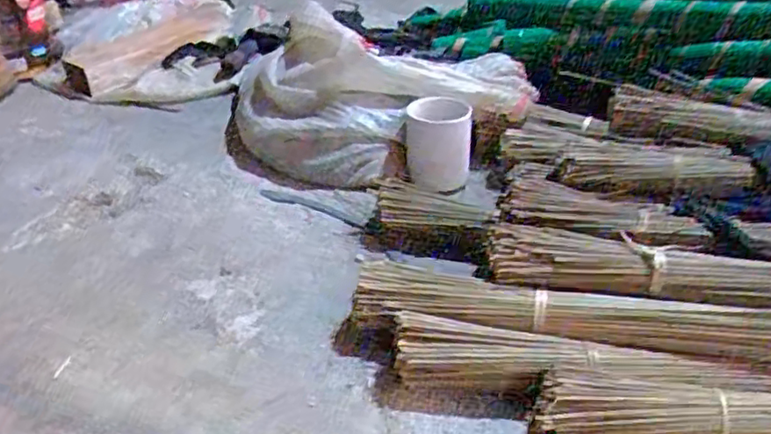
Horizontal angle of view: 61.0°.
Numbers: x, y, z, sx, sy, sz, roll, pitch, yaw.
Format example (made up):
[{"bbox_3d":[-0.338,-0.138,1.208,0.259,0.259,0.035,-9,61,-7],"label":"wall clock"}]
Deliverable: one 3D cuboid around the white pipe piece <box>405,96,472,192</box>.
[{"bbox_3d":[0.065,-0.092,0.815,0.080,0.095,0.066,3,32,4],"label":"white pipe piece"}]

